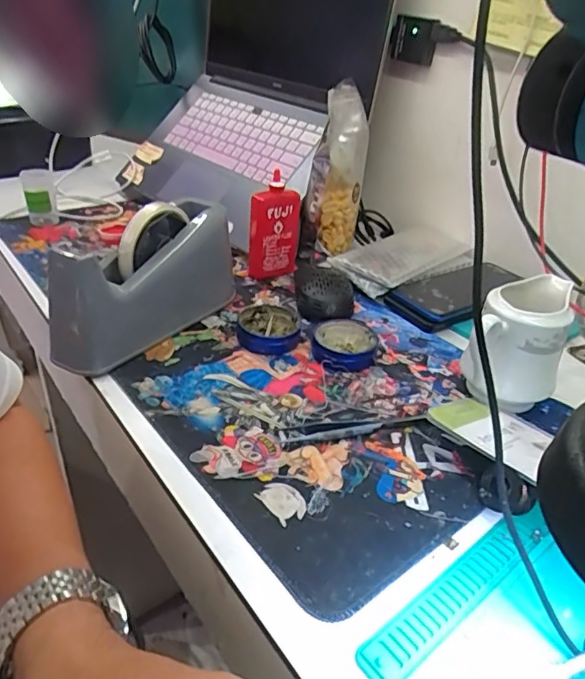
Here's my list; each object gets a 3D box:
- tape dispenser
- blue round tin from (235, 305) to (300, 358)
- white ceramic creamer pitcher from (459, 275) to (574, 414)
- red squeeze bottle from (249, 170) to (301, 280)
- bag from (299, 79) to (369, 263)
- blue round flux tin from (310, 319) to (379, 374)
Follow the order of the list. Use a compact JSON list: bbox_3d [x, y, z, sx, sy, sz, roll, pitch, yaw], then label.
[{"bbox_3d":[-0.130,-0.060,0.498,0.067,0.104,0.206,17,34,18],"label":"tape dispenser"},{"bbox_3d":[-0.024,-0.010,0.519,0.061,0.018,0.067,7,33,3],"label":"blue round tin"},{"bbox_3d":[0.185,0.006,0.447,0.072,0.094,0.086,14,34,14],"label":"white ceramic creamer pitcher"},{"bbox_3d":[-0.022,-0.129,0.619,0.053,0.108,0.029,-18,39,-31],"label":"red squeeze bottle"},{"bbox_3d":[0.056,-0.196,0.655,0.055,0.211,0.091,28,39,32],"label":"bag"},{"bbox_3d":[0.050,0.004,0.505,0.061,0.016,0.074,9,33,8],"label":"blue round flux tin"}]

